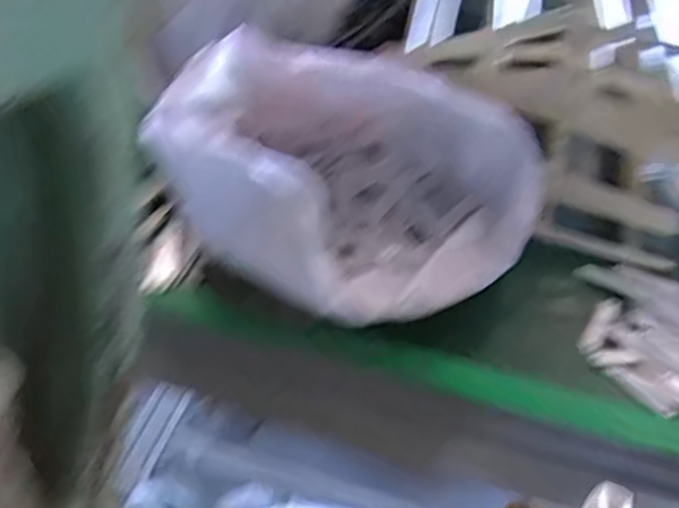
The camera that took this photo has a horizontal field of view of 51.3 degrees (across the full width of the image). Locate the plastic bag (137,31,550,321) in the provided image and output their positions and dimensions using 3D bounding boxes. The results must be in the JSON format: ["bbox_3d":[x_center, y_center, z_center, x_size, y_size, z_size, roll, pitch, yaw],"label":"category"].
[{"bbox_3d":[0.015,-0.060,0.734,0.372,0.176,0.252,12,45,9],"label":"plastic bag"}]

